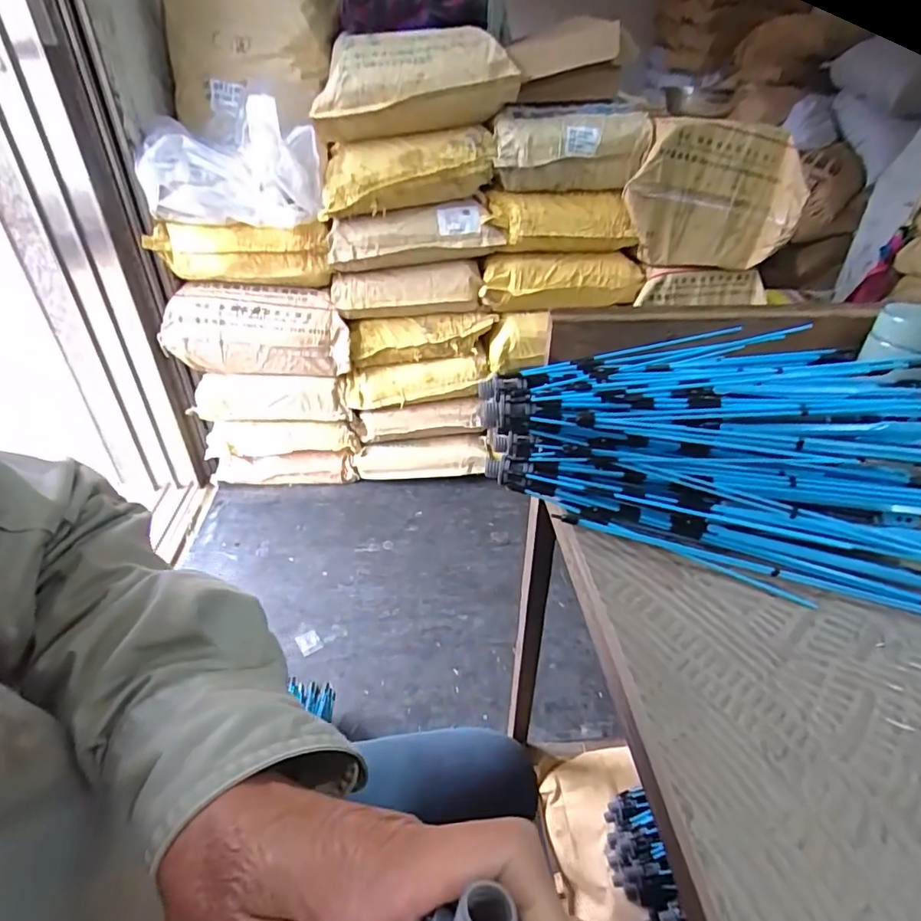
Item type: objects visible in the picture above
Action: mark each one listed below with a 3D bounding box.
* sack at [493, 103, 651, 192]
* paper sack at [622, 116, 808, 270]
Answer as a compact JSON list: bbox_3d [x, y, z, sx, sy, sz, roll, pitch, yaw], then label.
[{"bbox_3d":[0.260,-0.775,1.313,0.387,0.178,0.132,-11,36,-15],"label":"sack"},{"bbox_3d":[0.615,-0.648,1.308,0.397,0.323,0.115,1,35,1],"label":"paper sack"}]

